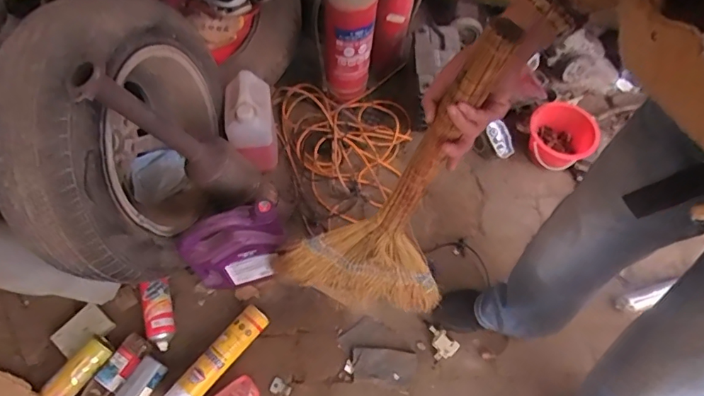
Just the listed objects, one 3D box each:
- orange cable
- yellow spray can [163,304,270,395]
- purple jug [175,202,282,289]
[{"bbox_3d":[-0.007,-0.177,1.476,0.372,0.083,0.470,-35,70,-18],"label":"orange cable"},{"bbox_3d":[-0.312,0.377,1.147,0.064,0.057,0.286,37,68,14],"label":"yellow spray can"},{"bbox_3d":[-0.267,0.122,1.140,0.214,0.305,0.089,-10,65,-8],"label":"purple jug"}]

